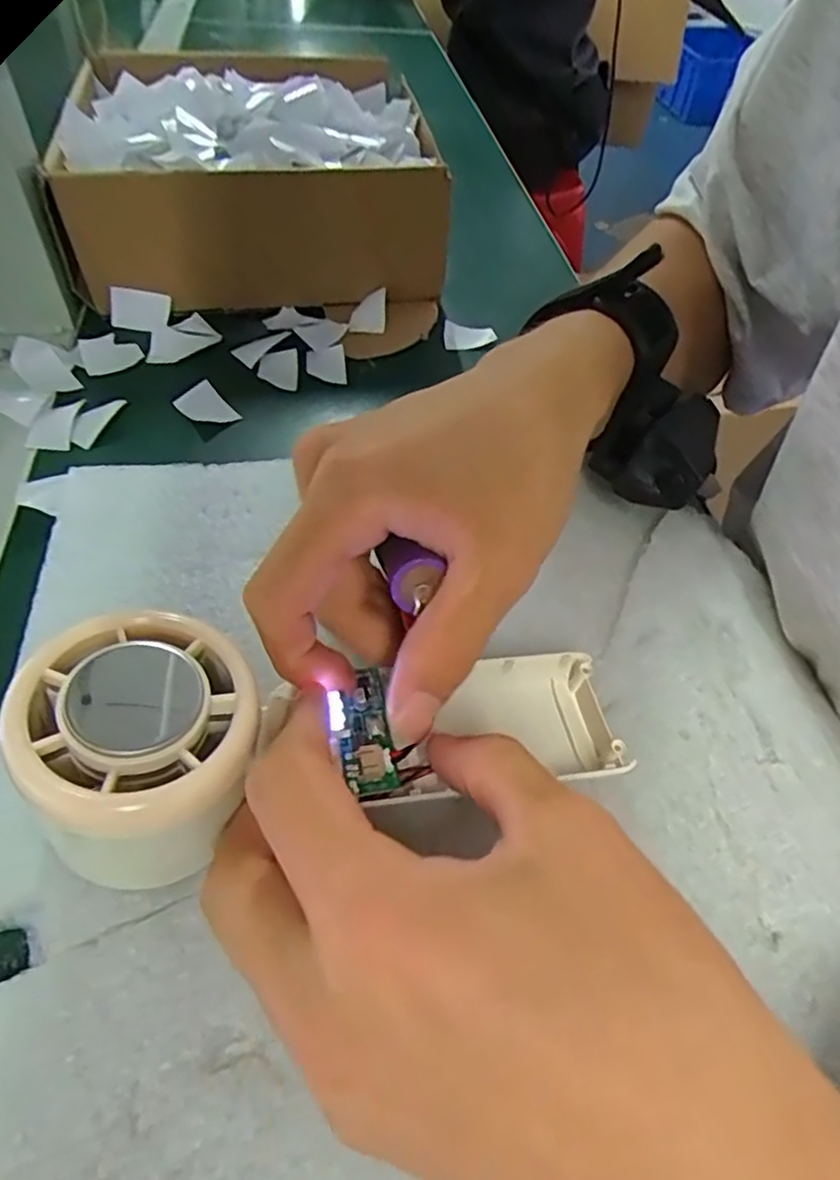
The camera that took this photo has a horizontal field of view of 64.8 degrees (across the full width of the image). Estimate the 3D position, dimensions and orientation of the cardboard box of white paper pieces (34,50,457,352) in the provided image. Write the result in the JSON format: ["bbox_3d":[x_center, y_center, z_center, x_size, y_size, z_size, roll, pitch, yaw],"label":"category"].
[{"bbox_3d":[-0.098,-0.250,0.400,0.210,0.075,0.245,-3,51,-7],"label":"cardboard box of white paper pieces"}]

